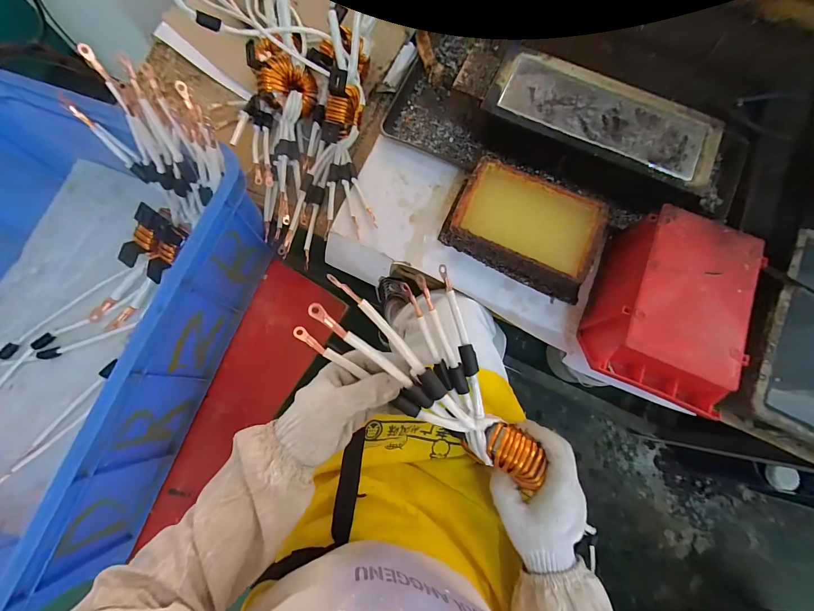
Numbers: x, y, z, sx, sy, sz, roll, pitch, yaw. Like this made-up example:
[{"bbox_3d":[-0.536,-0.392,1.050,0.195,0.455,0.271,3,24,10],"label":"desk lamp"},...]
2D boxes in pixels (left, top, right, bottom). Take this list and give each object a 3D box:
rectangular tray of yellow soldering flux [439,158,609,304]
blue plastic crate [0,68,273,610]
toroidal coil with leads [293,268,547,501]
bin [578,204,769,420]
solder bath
[{"bbox_3d":[0.177,-0.114,0.521,0.215,0.068,0.133,25,77,5],"label":"rectangular tray of yellow soldering flux"},{"bbox_3d":[-0.493,0.029,0.482,0.403,0.202,0.594,18,76,3],"label":"blue plastic crate"},{"bbox_3d":[0.040,0.064,0.349,0.270,0.050,0.138,43,78,-8],"label":"toroidal coil with leads"},{"bbox_3d":[0.336,0.005,0.460,0.146,0.107,0.226,22,77,4],"label":"bin"},{"bbox_3d":[0.300,-0.260,0.560,0.355,0.107,0.158,29,77,5],"label":"solder bath"}]

